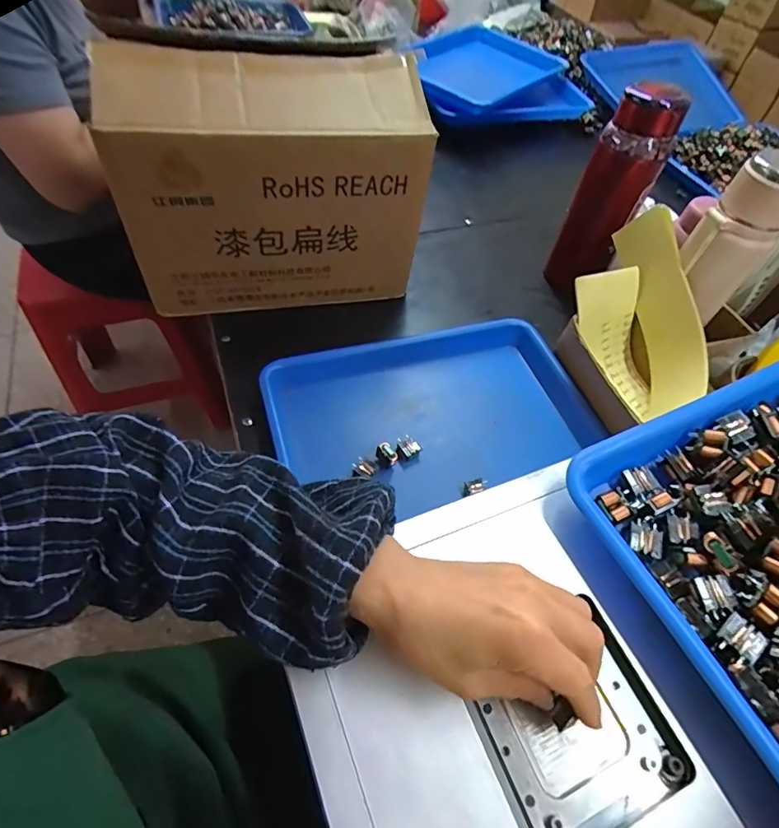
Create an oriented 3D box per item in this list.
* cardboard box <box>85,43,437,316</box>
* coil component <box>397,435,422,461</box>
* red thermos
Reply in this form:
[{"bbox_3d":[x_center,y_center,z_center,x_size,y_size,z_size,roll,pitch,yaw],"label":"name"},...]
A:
[{"bbox_3d":[-0.127,-0.243,0.534,0.303,0.246,0.139,-11,57,-13],"label":"cardboard box"},{"bbox_3d":[0.019,0.035,0.478,0.021,0.021,0.022,-27,62,-22],"label":"coil component"},{"bbox_3d":[0.270,-0.265,0.579,0.075,0.230,0.060,19,55,8],"label":"red thermos"}]

